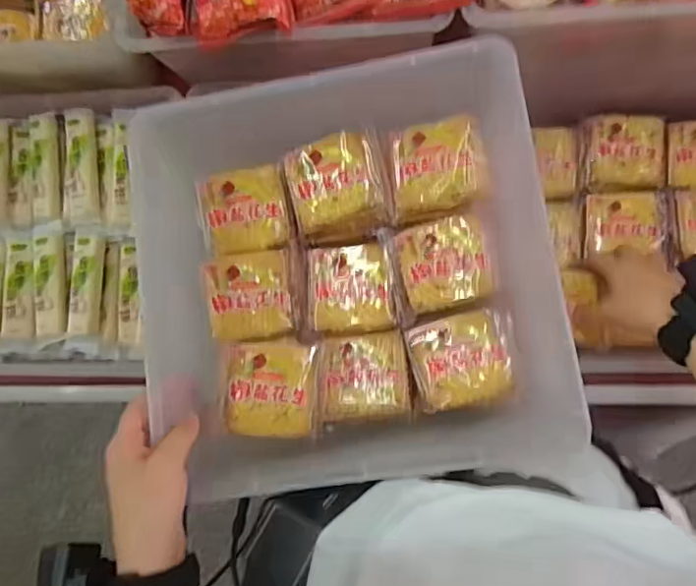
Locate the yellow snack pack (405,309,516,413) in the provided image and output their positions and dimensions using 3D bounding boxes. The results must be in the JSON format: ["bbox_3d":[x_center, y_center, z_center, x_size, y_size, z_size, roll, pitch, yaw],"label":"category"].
[{"bbox_3d":[0.093,0.053,0.454,0.081,0.017,0.070,-14,82,5],"label":"yellow snack pack"}]

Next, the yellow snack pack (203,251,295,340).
[{"bbox_3d":[-0.082,0.003,0.476,0.067,0.013,0.069,-10,83,5],"label":"yellow snack pack"}]

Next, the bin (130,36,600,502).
[{"bbox_3d":[-0.001,-0.011,0.441,0.288,0.092,0.294,-8,83,6],"label":"bin"}]

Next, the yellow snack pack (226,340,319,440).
[{"bbox_3d":[-0.062,0.077,0.454,0.073,0.026,0.072,-1,84,7],"label":"yellow snack pack"}]

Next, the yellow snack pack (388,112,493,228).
[{"bbox_3d":[0.071,-0.104,0.464,0.077,0.020,0.076,-12,82,5],"label":"yellow snack pack"}]

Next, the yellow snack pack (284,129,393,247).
[{"bbox_3d":[-0.008,-0.086,0.476,0.081,0.024,0.088,-12,82,5],"label":"yellow snack pack"}]

